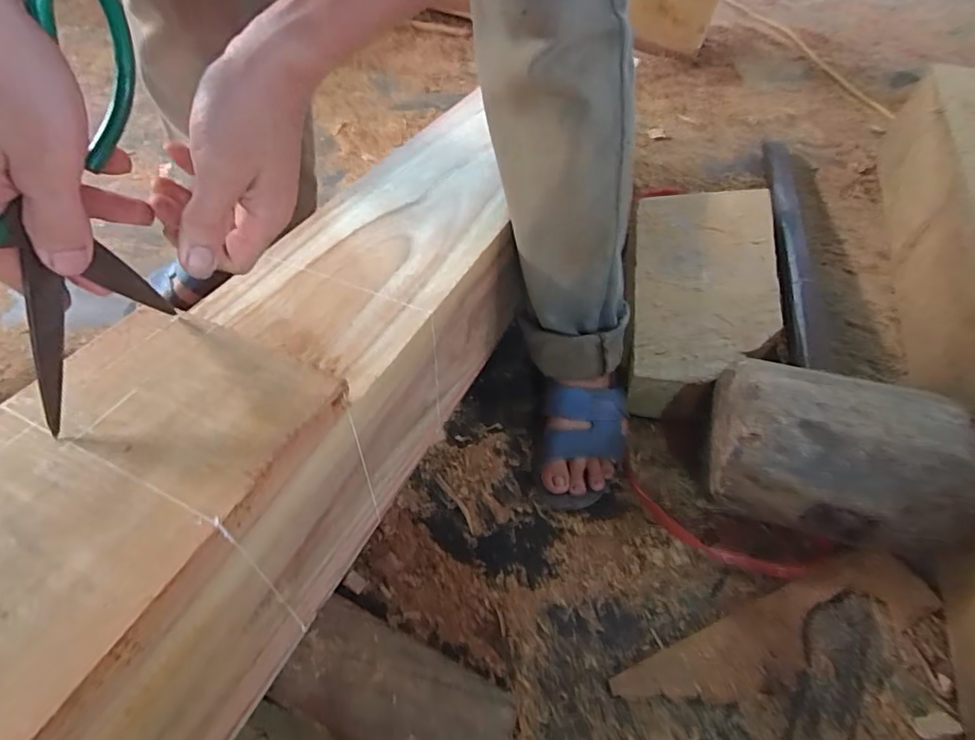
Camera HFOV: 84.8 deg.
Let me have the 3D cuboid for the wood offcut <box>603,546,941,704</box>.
[{"bbox_3d":[0.271,0.247,0.505,0.315,0.017,0.070,-17,54,-11],"label":"wood offcut"}]

